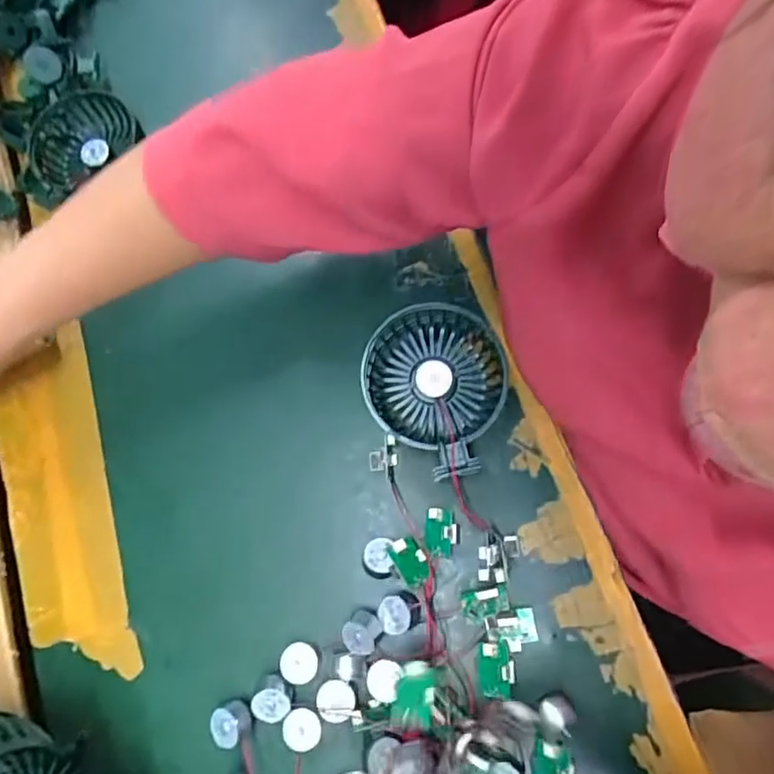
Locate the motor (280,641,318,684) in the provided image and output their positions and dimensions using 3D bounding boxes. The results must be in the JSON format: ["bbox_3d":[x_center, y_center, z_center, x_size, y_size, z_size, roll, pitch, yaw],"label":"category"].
[{"bbox_3d":[-0.055,0.173,0.355,0.023,0.019,0.024,-1,76,5],"label":"motor"}]

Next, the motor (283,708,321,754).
[{"bbox_3d":[-0.050,0.205,0.338,0.022,0.012,0.022,-1,76,5],"label":"motor"}]

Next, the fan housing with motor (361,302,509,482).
[{"bbox_3d":[0.030,0.000,0.366,0.089,0.049,0.099,21,87,5],"label":"fan housing with motor"}]

